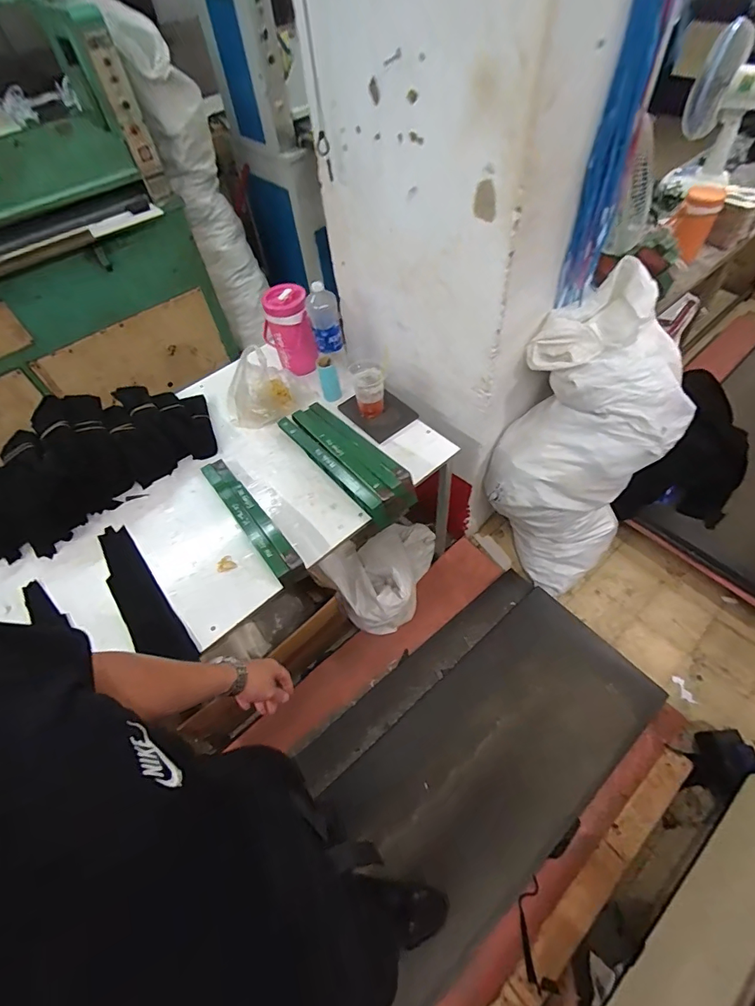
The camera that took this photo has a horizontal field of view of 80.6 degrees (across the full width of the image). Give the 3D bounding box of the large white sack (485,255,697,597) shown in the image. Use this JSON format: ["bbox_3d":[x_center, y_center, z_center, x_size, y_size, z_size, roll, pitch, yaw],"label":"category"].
[{"bbox_3d":[0.668,-0.149,1.493,0.442,0.931,0.502,36,65,25],"label":"large white sack"}]

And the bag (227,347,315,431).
[{"bbox_3d":[-0.332,-0.345,1.356,0.268,0.208,0.142,-19,56,-8],"label":"bag"}]

